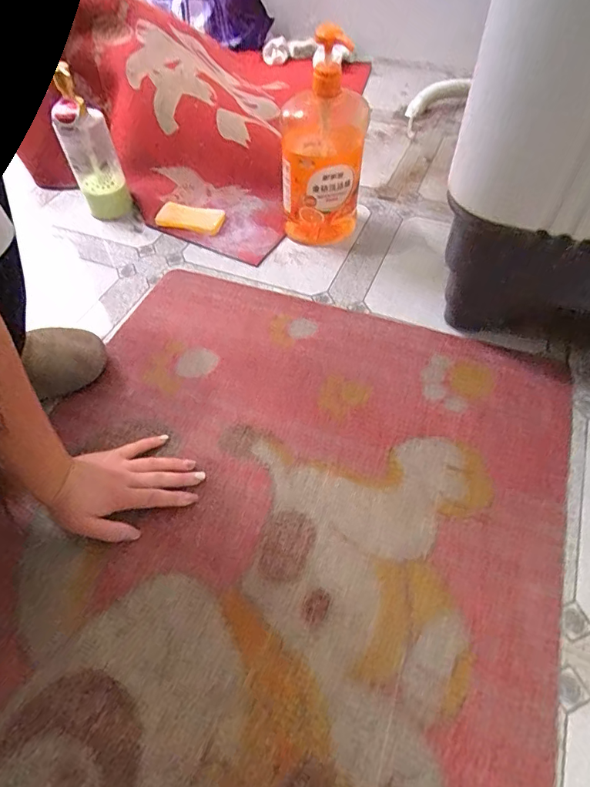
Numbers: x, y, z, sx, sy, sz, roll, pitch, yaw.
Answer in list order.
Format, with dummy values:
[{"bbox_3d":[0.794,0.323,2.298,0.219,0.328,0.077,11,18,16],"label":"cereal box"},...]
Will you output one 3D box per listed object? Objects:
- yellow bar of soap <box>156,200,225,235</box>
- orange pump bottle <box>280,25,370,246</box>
[{"bbox_3d":[-0.175,-0.291,0.755,0.111,0.017,0.052,14,55,11],"label":"yellow bar of soap"},{"bbox_3d":[0.039,-0.342,0.637,0.112,0.259,0.084,5,54,5],"label":"orange pump bottle"}]

